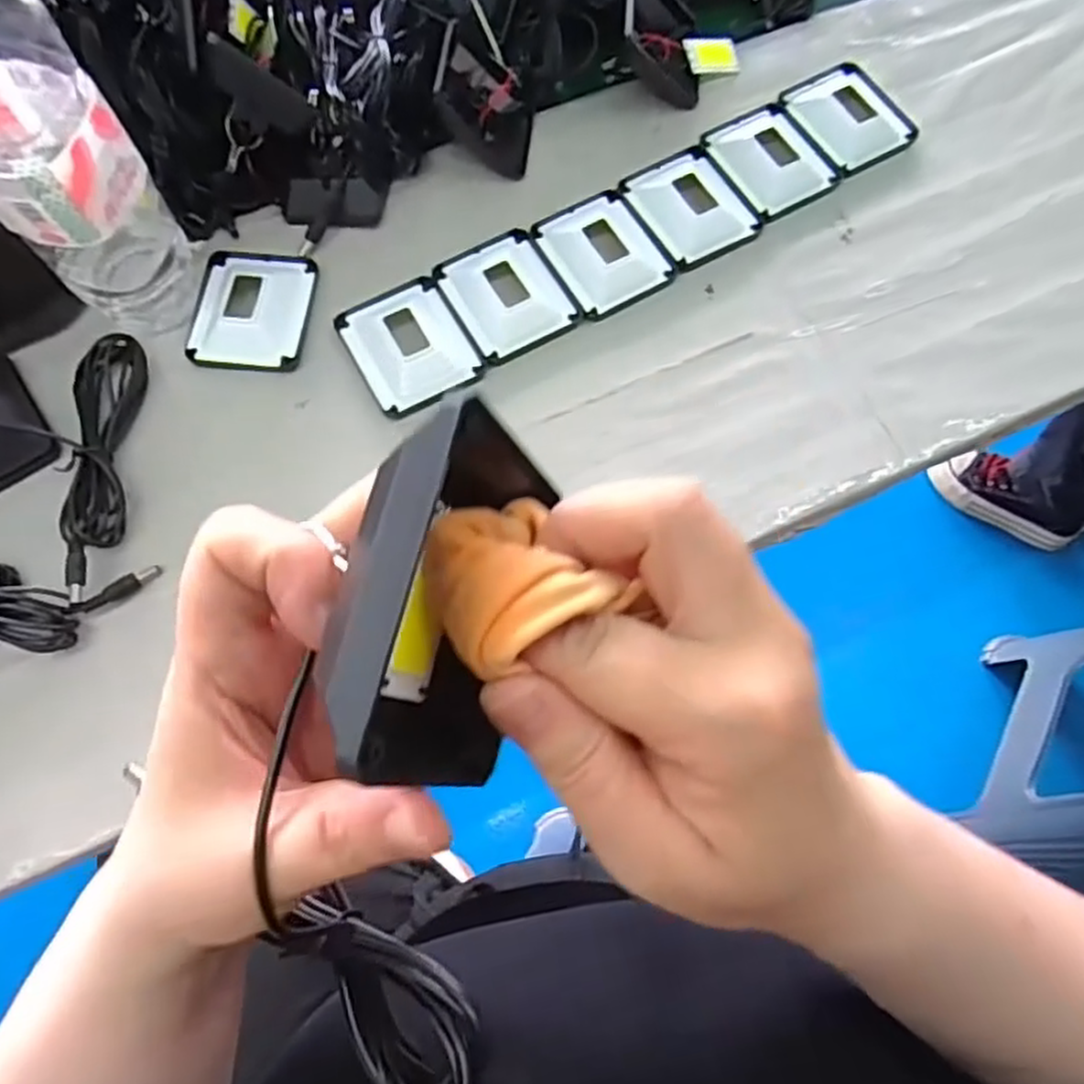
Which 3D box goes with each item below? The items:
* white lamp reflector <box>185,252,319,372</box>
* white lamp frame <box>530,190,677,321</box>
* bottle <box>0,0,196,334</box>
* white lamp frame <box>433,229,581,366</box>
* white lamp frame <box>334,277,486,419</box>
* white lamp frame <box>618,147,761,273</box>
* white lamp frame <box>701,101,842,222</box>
[{"bbox_3d":[-0.176,-0.145,0.441,0.071,0.015,0.083,4,73,0],"label":"white lamp reflector"},{"bbox_3d":[0.036,-0.186,0.461,0.068,0.016,0.082,-30,76,-10],"label":"white lamp frame"},{"bbox_3d":[-0.240,-0.189,0.347,0.072,0.218,0.071,43,77,12],"label":"bottle"},{"bbox_3d":[-0.023,-0.155,0.450,0.065,0.016,0.081,-28,76,-10],"label":"white lamp frame"},{"bbox_3d":[-0.080,-0.120,0.438,0.066,0.014,0.082,-28,76,-10],"label":"white lamp frame"},{"bbox_3d":[0.097,-0.221,0.473,0.067,0.016,0.081,-30,76,-10],"label":"white lamp frame"},{"bbox_3d":[0.152,-0.258,0.485,0.070,0.014,0.080,-33,77,-11],"label":"white lamp frame"}]

